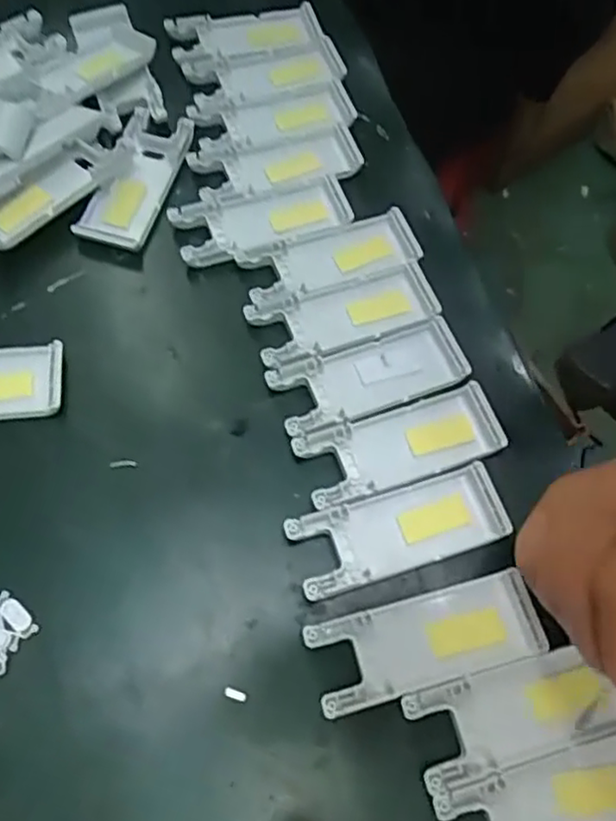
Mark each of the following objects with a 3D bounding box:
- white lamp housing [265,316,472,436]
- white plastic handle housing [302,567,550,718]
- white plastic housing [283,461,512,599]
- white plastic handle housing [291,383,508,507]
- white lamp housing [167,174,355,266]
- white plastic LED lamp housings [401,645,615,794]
[{"bbox_3d":[0.033,-0.020,0.353,0.103,0.008,0.040,-17,67,-14],"label":"white lamp housing"},{"bbox_3d":[0.054,0.104,0.299,0.105,0.005,0.039,-12,66,-11],"label":"white plastic handle housing"},{"bbox_3d":[0.044,0.057,0.321,0.104,0.008,0.039,-14,66,-12],"label":"white plastic housing"},{"bbox_3d":[0.047,0.017,0.338,0.102,0.011,0.040,-16,67,-13],"label":"white plastic handle housing"},{"bbox_3d":[-0.028,-0.115,0.397,0.104,0.012,0.042,-18,67,-14],"label":"white lamp housing"},{"bbox_3d":[0.095,0.133,0.288,0.101,0.007,0.040,-10,65,-8],"label":"white plastic LED lamp housings"}]

